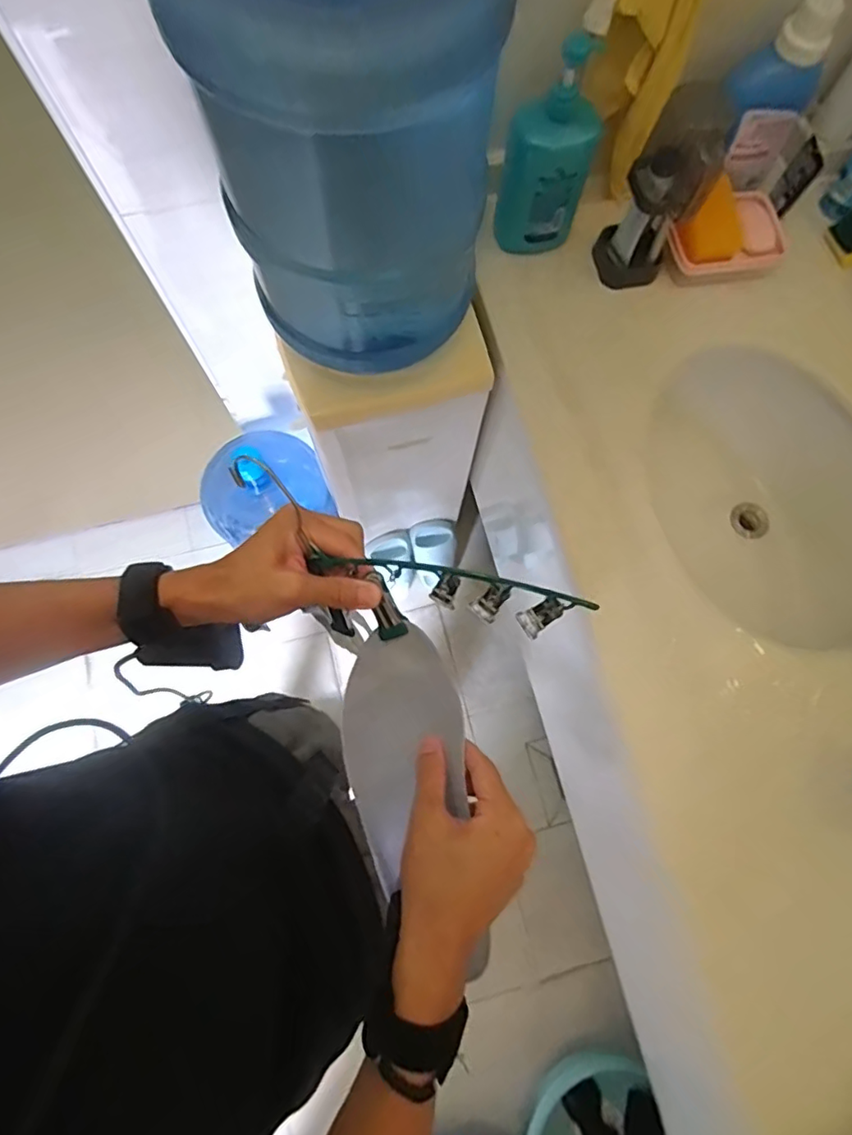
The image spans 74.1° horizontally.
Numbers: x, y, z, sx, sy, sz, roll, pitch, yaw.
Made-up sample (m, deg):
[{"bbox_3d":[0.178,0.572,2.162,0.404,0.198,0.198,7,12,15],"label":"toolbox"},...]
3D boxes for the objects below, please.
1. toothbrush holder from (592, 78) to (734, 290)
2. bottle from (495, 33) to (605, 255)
[{"bbox_3d":[0.275,-0.436,0.681,0.093,0.227,0.072,27,77,6],"label":"toothbrush holder"},{"bbox_3d":[0.150,-0.496,0.679,0.093,0.223,0.092,23,76,5],"label":"bottle"}]

